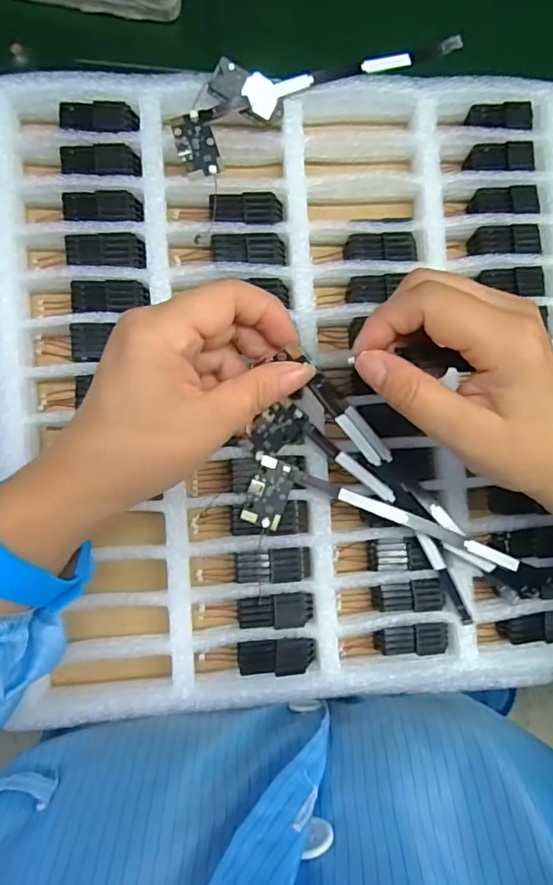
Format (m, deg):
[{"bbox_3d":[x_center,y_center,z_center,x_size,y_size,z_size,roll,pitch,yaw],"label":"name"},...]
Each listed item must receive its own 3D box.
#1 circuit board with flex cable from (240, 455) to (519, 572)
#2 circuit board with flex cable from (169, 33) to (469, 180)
[{"bbox_3d":[0.057,0.048,0.294,0.149,0.019,0.036,20,85,-5],"label":"circuit board with flex cable"},{"bbox_3d":[0.028,-0.204,0.305,0.186,0.012,0.045,-27,90,-7],"label":"circuit board with flex cable"}]

